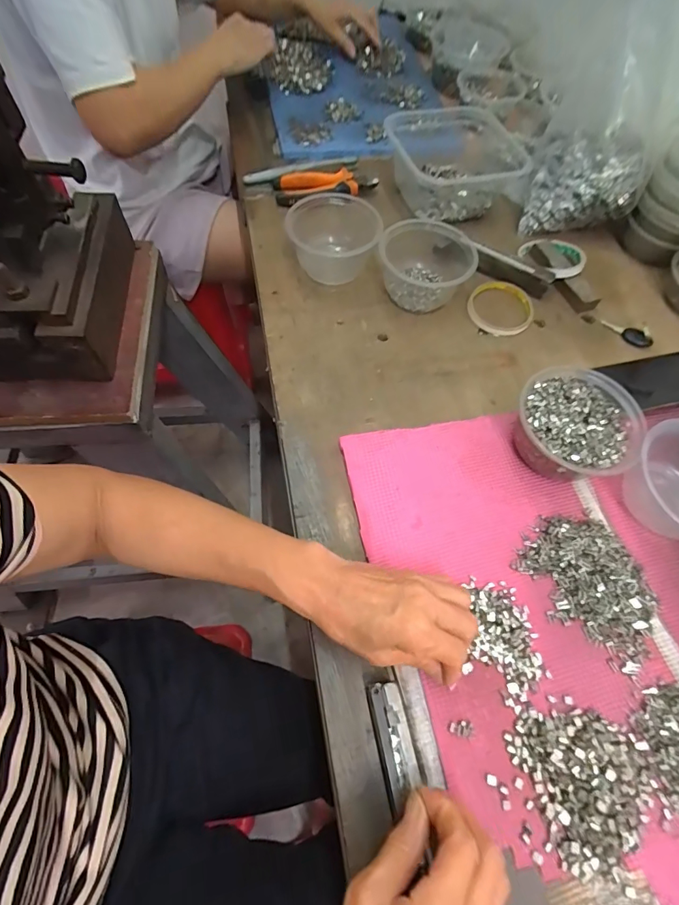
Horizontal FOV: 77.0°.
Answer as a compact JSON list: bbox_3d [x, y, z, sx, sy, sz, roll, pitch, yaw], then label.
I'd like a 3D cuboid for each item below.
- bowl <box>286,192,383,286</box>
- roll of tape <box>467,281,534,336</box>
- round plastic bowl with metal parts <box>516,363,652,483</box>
[{"bbox_3d":[-0.007,-0.266,0.539,0.106,0.059,0.116,2,63,-3],"label":"bowl"},{"bbox_3d":[0.207,-0.185,0.548,0.082,0.013,0.086,2,63,-3],"label":"roll of tape"},{"bbox_3d":[0.227,-0.023,0.417,0.108,0.070,0.102,2,63,-3],"label":"round plastic bowl with metal parts"}]

